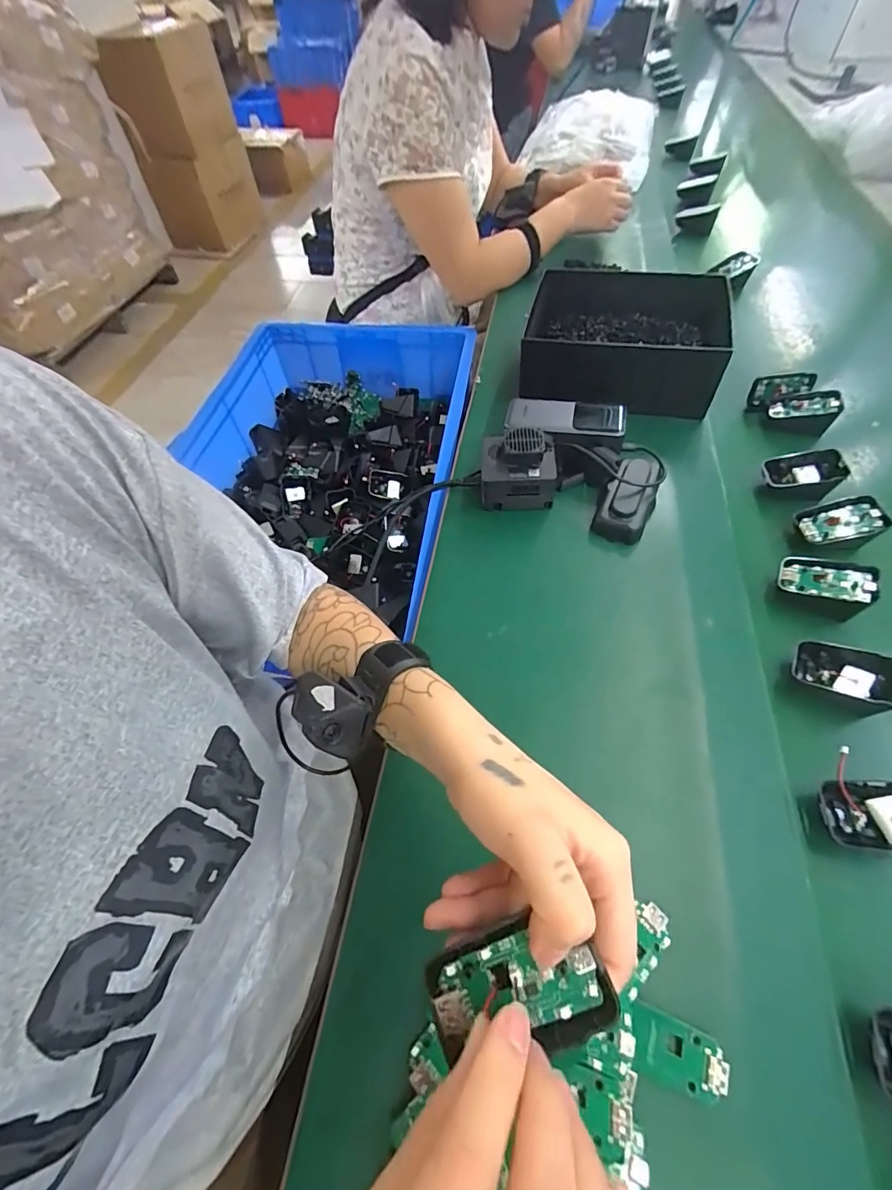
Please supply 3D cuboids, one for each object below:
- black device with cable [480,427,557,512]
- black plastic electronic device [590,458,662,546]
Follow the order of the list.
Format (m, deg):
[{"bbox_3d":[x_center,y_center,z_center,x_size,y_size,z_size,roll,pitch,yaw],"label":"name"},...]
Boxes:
[{"bbox_3d":[0.077,-0.129,0.498,0.081,0.069,0.075,1,55,6],"label":"black device with cable"},{"bbox_3d":[0.192,-0.102,0.484,0.053,0.035,0.103,23,60,20],"label":"black plastic electronic device"}]

